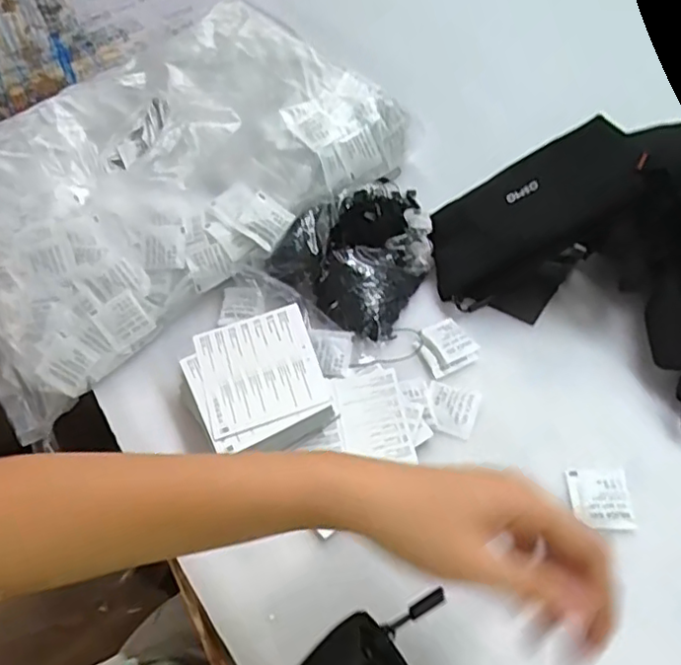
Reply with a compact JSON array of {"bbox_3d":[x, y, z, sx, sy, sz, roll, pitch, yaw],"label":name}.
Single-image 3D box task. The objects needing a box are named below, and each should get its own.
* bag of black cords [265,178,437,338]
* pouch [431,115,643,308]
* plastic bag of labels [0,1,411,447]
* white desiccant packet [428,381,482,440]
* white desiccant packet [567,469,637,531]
[{"bbox_3d":[0.025,-0.079,0.552,0.125,0.044,0.144,32,66,26],"label":"bag of black cords"},{"bbox_3d":[0.155,-0.100,0.515,0.175,0.020,0.096,-30,56,29],"label":"pouch"},{"bbox_3d":[-0.200,-0.163,0.632,0.449,0.094,0.352,-36,59,-16],"label":"plastic bag of labels"},{"bbox_3d":[0.087,0.059,0.481,0.039,0.004,0.041,11,58,15],"label":"white desiccant packet"},{"bbox_3d":[0.180,0.115,0.430,0.039,0.008,0.042,-3,56,6],"label":"white desiccant packet"}]

